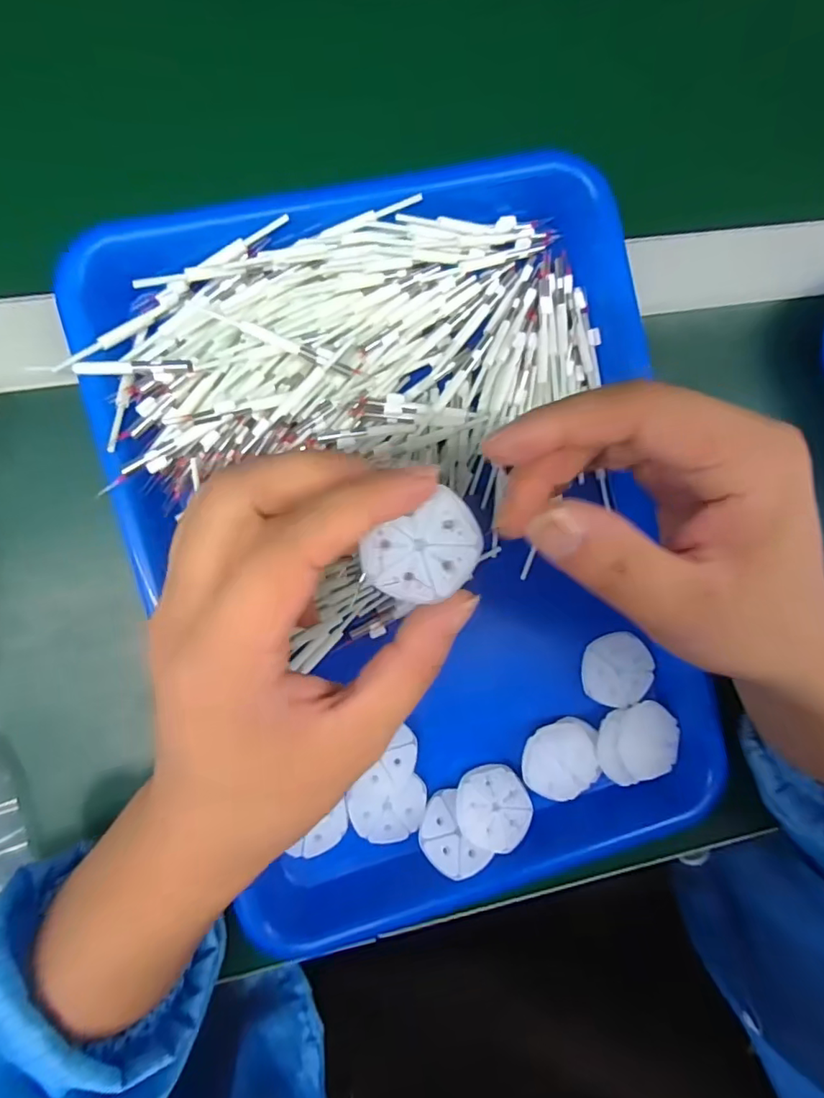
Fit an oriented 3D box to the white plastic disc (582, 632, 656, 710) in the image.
[{"bbox_3d":[0.108,0.064,0.285,0.039,0.005,0.037,0,93,-9],"label":"white plastic disc"}]

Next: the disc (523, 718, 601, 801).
[{"bbox_3d":[0.076,0.107,0.276,0.039,0.010,0.036,0,93,-9],"label":"disc"}]

